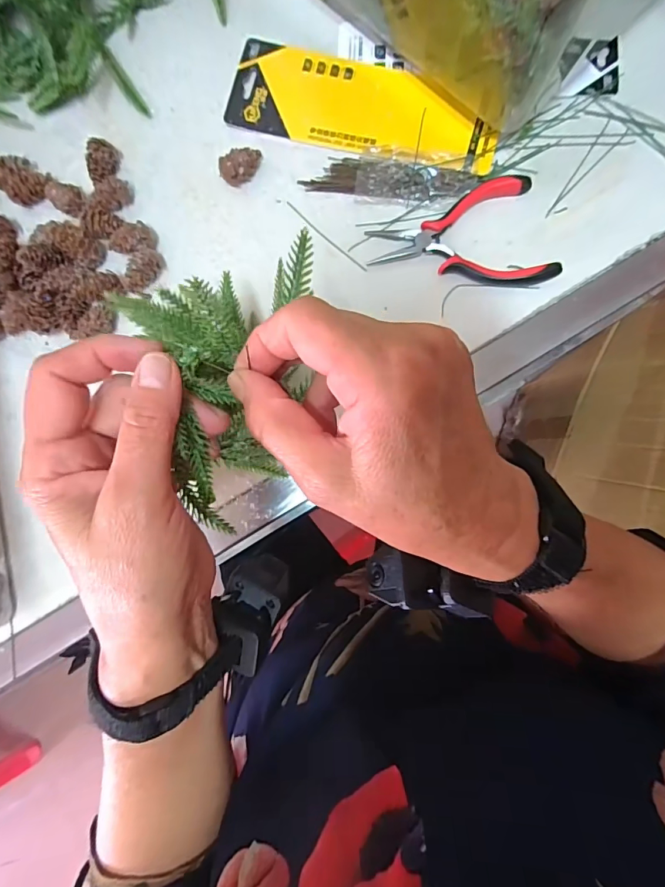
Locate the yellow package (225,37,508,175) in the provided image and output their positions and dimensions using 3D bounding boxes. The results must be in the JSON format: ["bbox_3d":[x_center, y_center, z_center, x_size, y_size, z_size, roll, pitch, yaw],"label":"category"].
[{"bbox_3d":[0.025,-0.276,0.347,0.220,0.009,0.077,18,86,6],"label":"yellow package"}]

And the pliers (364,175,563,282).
[{"bbox_3d":[0.100,-0.165,0.327,0.139,0.013,0.076,4,85,5],"label":"pliers"}]

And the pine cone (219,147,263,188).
[{"bbox_3d":[-0.072,-0.224,0.345,0.036,0.022,0.017,-32,83,1],"label":"pine cone"}]

